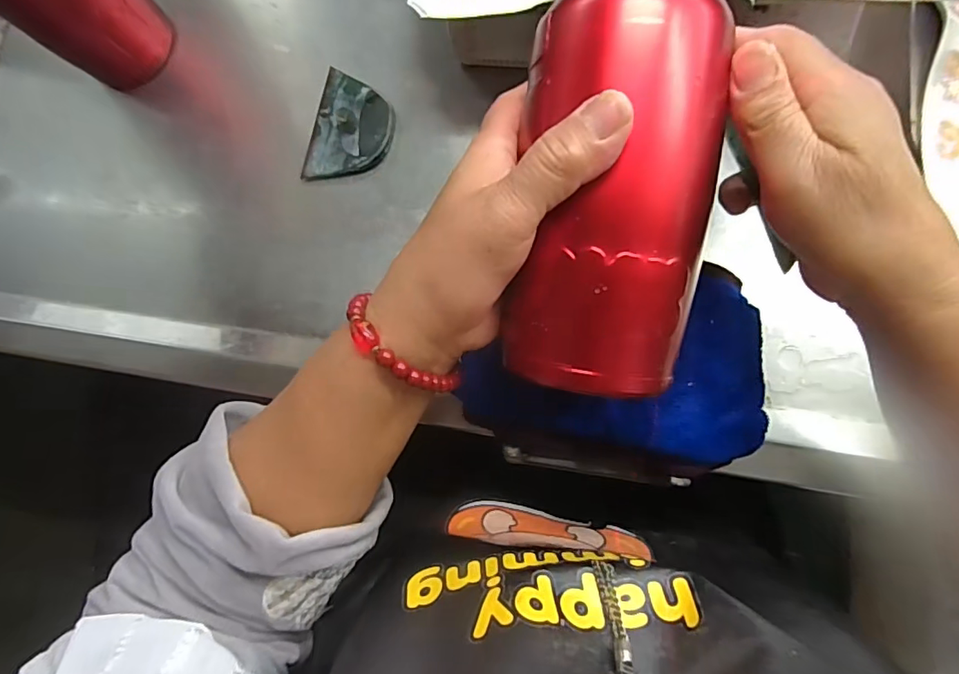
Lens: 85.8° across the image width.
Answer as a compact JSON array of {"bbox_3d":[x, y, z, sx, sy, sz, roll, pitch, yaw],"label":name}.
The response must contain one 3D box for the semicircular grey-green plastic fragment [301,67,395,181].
[{"bbox_3d":[-0.093,-0.149,0.372,0.060,0.008,0.080,16,87,8],"label":"semicircular grey-green plastic fragment"}]

